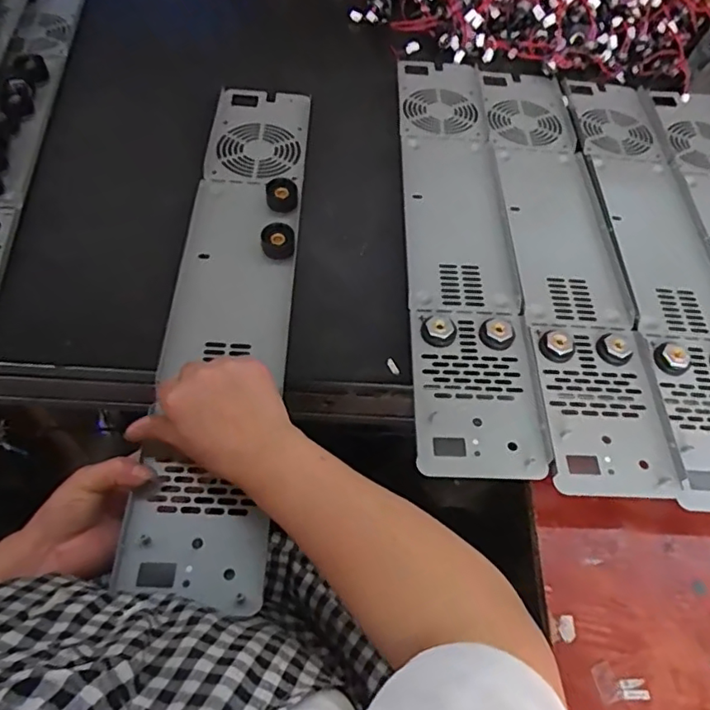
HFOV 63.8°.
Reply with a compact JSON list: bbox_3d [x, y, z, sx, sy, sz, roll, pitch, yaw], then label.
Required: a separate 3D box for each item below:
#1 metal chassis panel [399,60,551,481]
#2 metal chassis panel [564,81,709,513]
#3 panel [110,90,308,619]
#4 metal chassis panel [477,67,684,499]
[{"bbox_3d":[0.101,-0.136,0.567,0.100,0.013,0.539,2,59,-2],"label":"metal chassis panel"},{"bbox_3d":[0.307,-0.114,0.572,0.108,0.015,0.539,2,59,-2],"label":"metal chassis panel"},{"bbox_3d":[-0.111,-0.064,0.516,0.102,0.026,0.541,2,60,-2],"label":"panel"},{"bbox_3d":[0.207,-0.129,0.571,0.105,0.013,0.552,2,59,-2],"label":"metal chassis panel"}]

